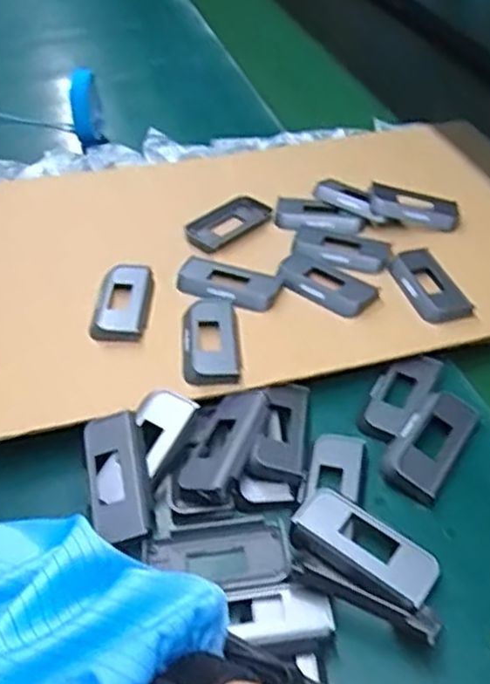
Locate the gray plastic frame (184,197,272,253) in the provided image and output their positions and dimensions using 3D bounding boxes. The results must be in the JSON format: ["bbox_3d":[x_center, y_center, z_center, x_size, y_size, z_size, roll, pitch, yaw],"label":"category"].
[{"bbox_3d":[-0.013,-0.099,0.563,0.038,0.011,0.075,33,51,30],"label":"gray plastic frame"}]

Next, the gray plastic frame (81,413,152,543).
[{"bbox_3d":[-0.072,0.076,0.390,0.034,0.007,0.072,-13,65,-9],"label":"gray plastic frame"}]

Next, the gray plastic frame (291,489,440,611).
[{"bbox_3d":[0.063,0.106,0.358,0.074,0.011,0.034,25,48,24],"label":"gray plastic frame"}]

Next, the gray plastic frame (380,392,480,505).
[{"bbox_3d":[0.110,0.057,0.409,0.037,0.010,0.073,25,52,26],"label":"gray plastic frame"}]

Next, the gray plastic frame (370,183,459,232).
[{"bbox_3d":[0.137,-0.108,0.559,0.072,0.014,0.028,14,47,-1],"label":"gray plastic frame"}]

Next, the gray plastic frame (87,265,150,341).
[{"bbox_3d":[-0.084,-0.029,0.481,0.037,0.009,0.071,2,43,1],"label":"gray plastic frame"}]

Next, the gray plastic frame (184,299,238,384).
[{"bbox_3d":[-0.023,-0.002,0.455,0.035,0.010,0.075,-2,43,-4],"label":"gray plastic frame"}]

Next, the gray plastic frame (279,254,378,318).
[{"bbox_3d":[0.057,-0.042,0.497,0.074,0.006,0.036,32,51,29],"label":"gray plastic frame"}]

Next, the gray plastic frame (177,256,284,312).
[{"bbox_3d":[-0.012,-0.043,0.505,0.074,0.010,0.038,15,45,14],"label":"gray plastic frame"}]

